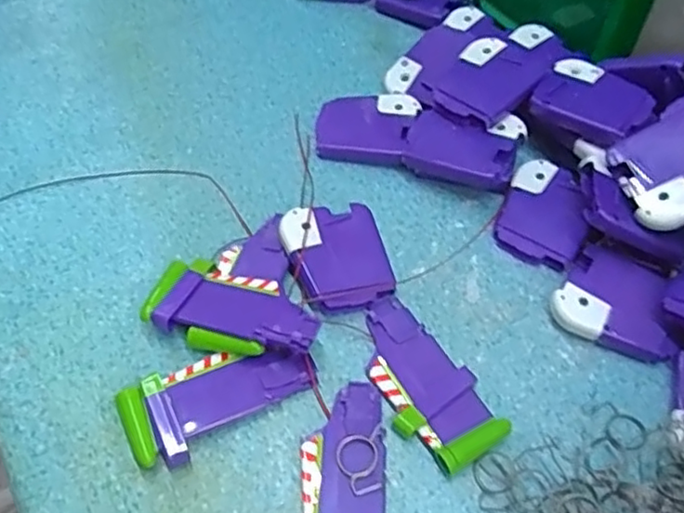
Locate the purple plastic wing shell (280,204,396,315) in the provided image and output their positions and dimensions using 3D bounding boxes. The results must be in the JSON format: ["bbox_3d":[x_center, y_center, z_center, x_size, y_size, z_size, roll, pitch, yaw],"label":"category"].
[{"bbox_3d":[-0.001,0.000,0.345,0.051,0.019,0.060,-18,59,-11],"label":"purple plastic wing shell"}]

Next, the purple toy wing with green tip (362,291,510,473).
[{"bbox_3d":[0.036,0.061,0.312,0.042,0.010,0.088,-33,62,-19],"label":"purple toy wing with green tip"}]

